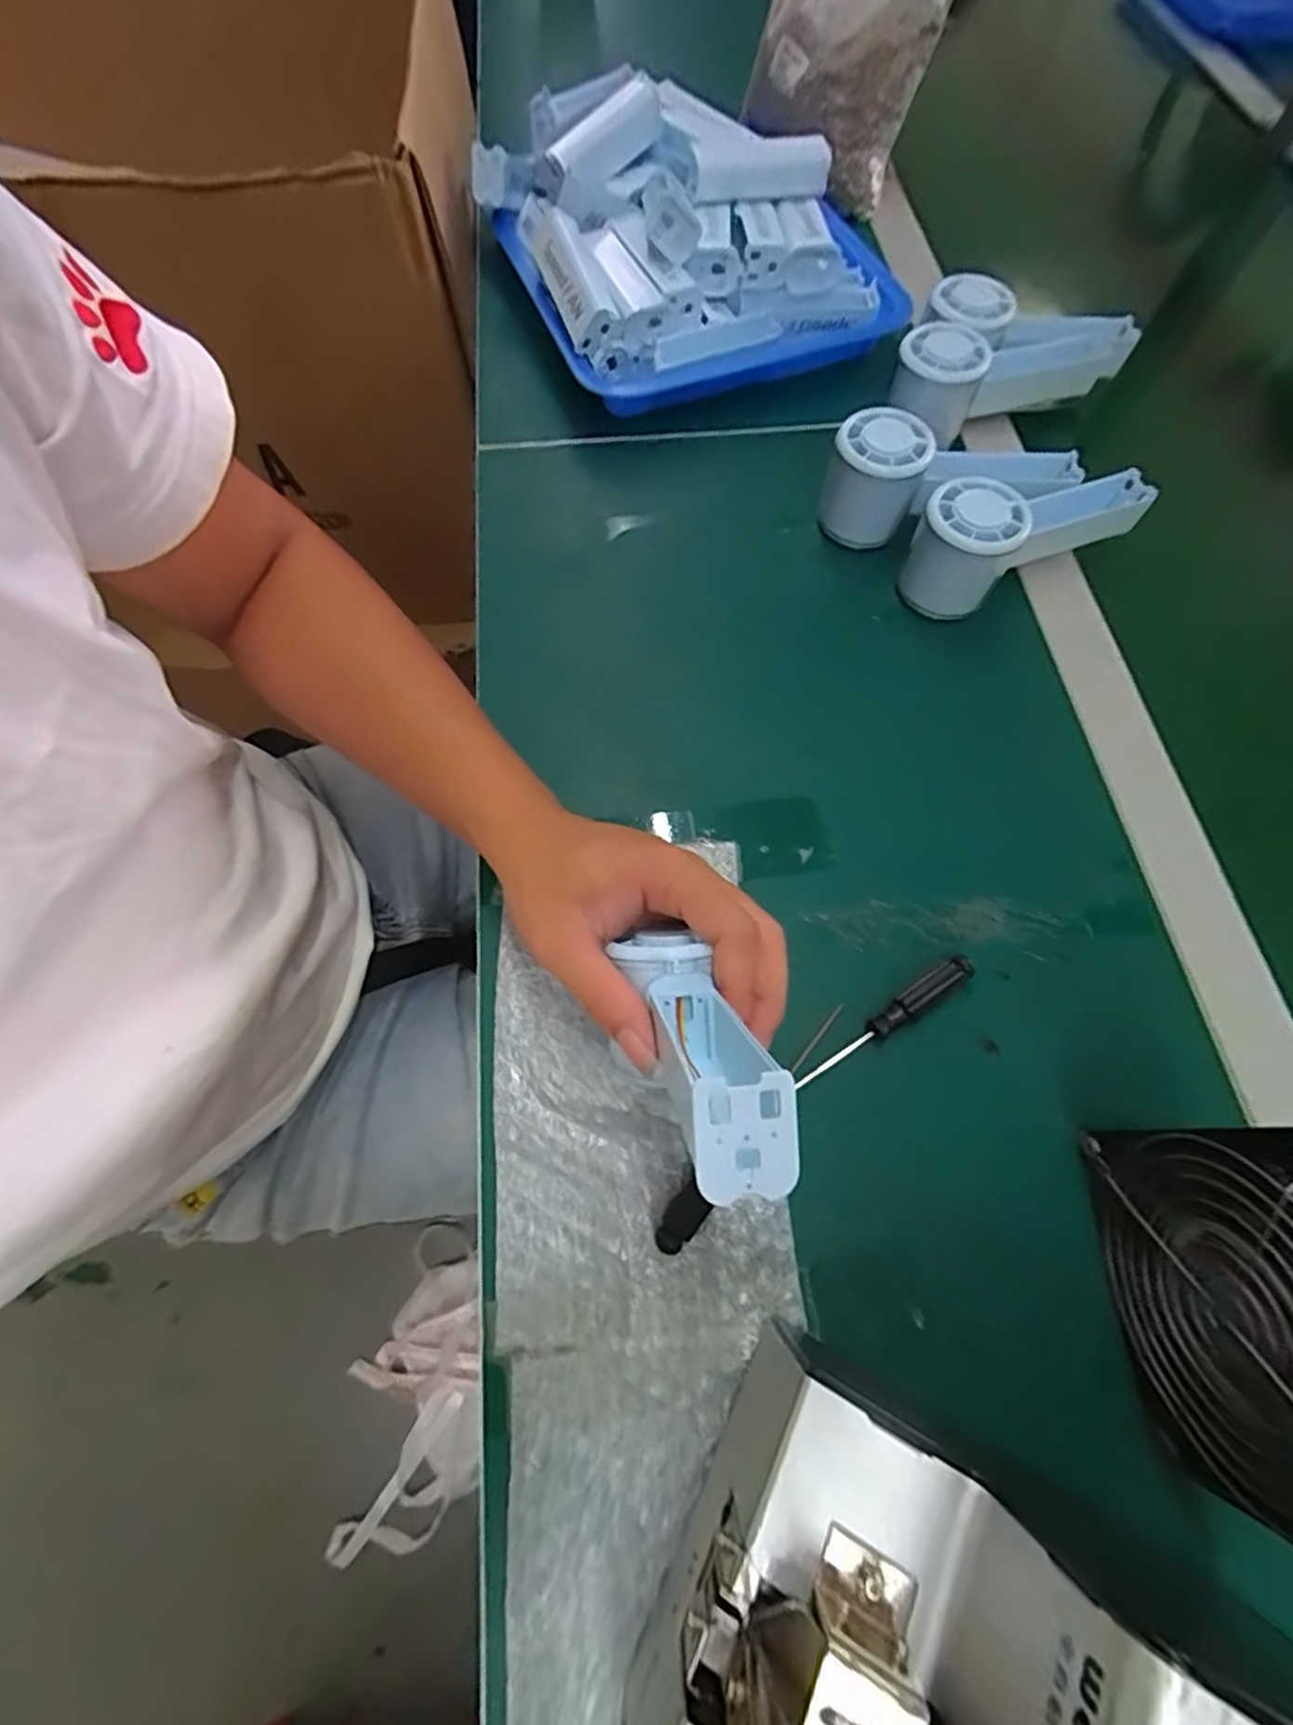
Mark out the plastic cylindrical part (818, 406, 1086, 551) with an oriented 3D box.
[{"bbox_3d":[0.187,-0.236,0.411,0.148,0.057,0.054,4,68,0],"label":"plastic cylindrical part"}]

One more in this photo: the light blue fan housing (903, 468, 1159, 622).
[{"bbox_3d":[0.226,-0.203,0.401,0.152,0.057,0.057,-26,71,-12],"label":"light blue fan housing"}]

